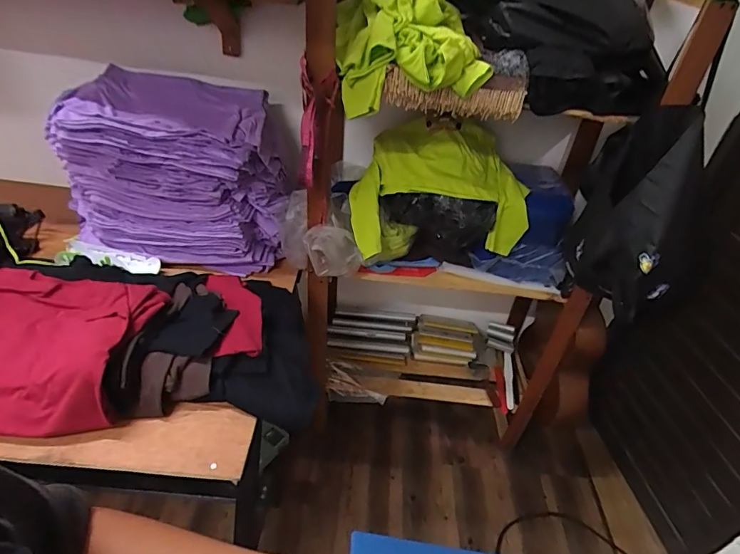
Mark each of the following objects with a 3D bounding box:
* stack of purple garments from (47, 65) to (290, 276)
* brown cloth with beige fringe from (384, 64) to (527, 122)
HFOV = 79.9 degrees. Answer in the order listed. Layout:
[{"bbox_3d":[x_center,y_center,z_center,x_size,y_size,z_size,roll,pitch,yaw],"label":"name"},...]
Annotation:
[{"bbox_3d":[-0.486,-0.268,1.156,0.528,0.386,0.277,12,38,6],"label":"stack of purple garments"},{"bbox_3d":[0.170,-0.370,0.901,0.287,0.081,0.054,-1,38,-11],"label":"brown cloth with beige fringe"}]

